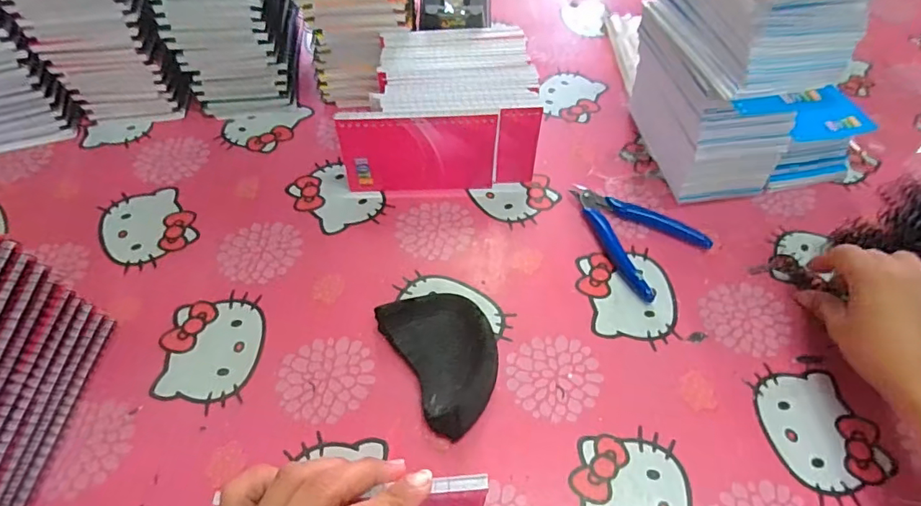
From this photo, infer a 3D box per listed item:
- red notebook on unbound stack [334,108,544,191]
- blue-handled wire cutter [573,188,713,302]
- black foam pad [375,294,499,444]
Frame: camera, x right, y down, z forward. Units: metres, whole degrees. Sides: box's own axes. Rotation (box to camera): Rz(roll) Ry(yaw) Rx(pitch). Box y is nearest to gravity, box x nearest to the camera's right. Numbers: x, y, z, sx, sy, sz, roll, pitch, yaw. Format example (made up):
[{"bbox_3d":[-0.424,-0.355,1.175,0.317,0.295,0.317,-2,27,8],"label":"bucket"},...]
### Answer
[{"bbox_3d":[-0.015,-0.087,0.428,0.166,0.081,0.011,-5,54,-4],"label":"red notebook on unbound stack"},{"bbox_3d":[0.142,-0.022,0.425,0.082,0.011,0.114,-34,61,-22],"label":"blue-handled wire cutter"},{"bbox_3d":[-0.008,0.072,0.352,0.066,0.023,0.102,-24,58,-17],"label":"black foam pad"}]

